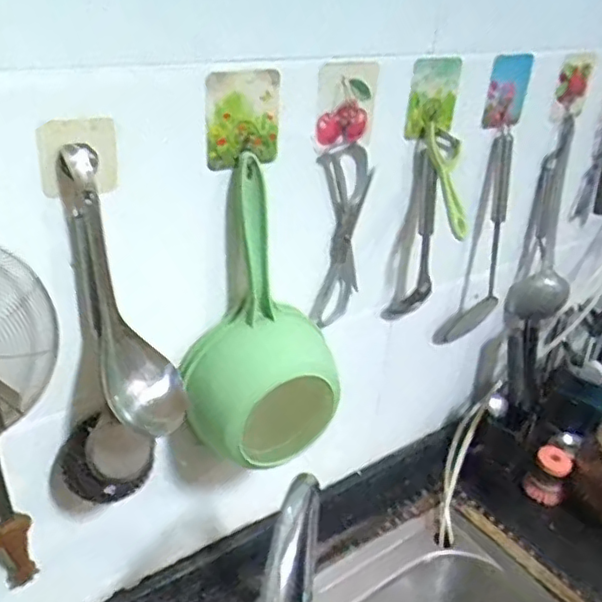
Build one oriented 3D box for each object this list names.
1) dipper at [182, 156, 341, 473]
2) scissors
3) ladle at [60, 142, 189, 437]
[{"bbox_3d":[-0.037,0.021,0.589,0.146,0.280,0.091,-10,32,-24],"label":"dipper"},{"bbox_3d":[0.045,-0.069,0.668,0.064,0.205,0.020,-22,39,-39],"label":"scissors"},{"bbox_3d":[-0.140,-0.006,0.495,0.073,0.218,0.097,-9,32,-22],"label":"ladle"}]

